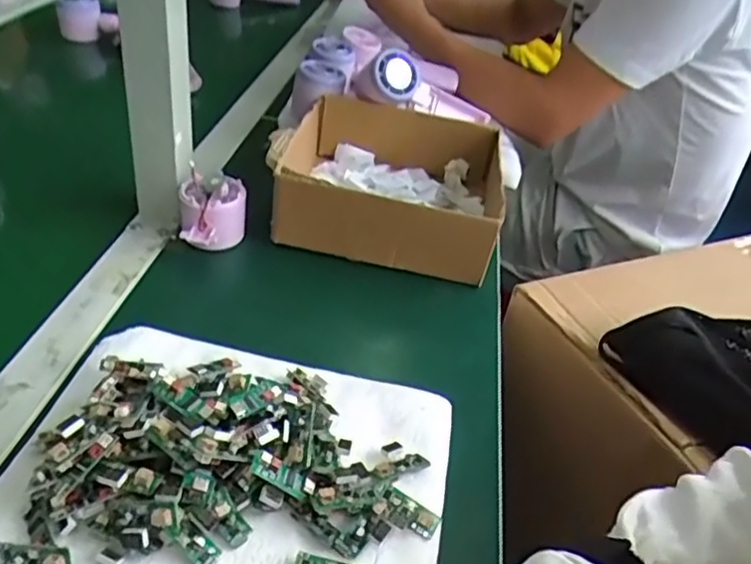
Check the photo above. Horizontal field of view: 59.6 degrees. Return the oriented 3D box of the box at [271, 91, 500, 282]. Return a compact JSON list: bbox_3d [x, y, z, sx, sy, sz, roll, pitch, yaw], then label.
[{"bbox_3d":[0.010,-0.107,0.663,0.220,0.071,0.218,12,37,3],"label":"box"}]

